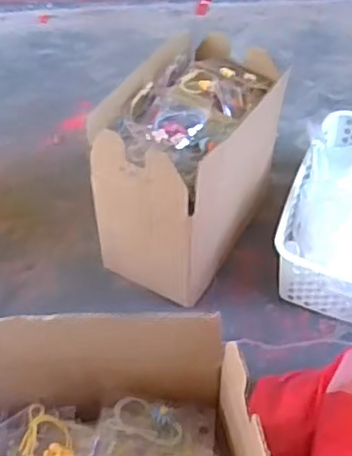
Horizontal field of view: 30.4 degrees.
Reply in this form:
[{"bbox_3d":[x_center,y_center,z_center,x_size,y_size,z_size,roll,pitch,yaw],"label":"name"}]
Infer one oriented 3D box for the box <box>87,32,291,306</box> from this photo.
[{"bbox_3d":[0.020,-0.069,0.796,0.145,0.229,0.247,23,51,22],"label":"box"}]

